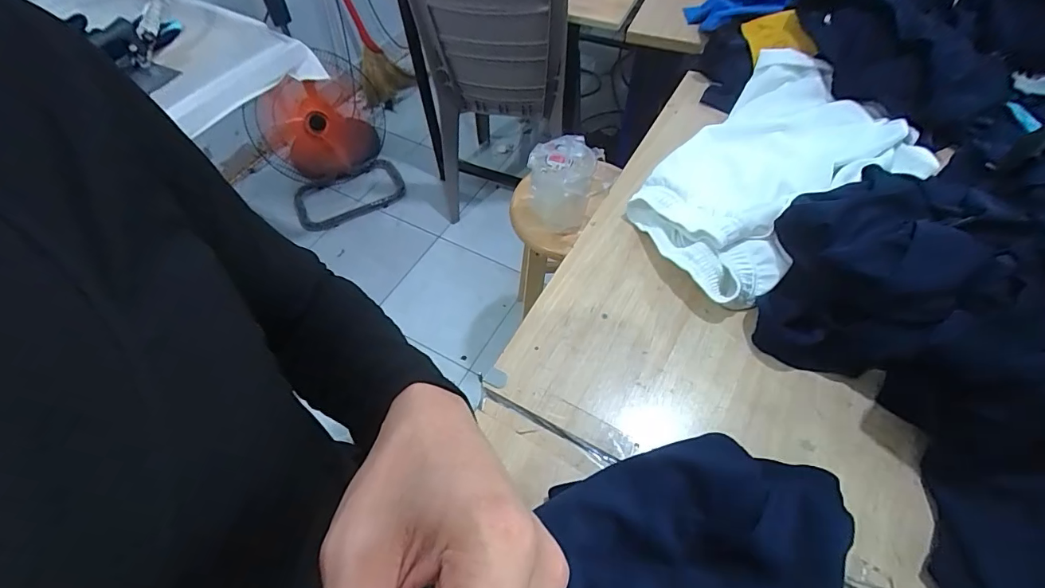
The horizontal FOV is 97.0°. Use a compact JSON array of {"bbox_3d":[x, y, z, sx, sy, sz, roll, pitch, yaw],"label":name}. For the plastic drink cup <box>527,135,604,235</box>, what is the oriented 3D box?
[{"bbox_3d":[0.078,-0.207,0.901,0.118,0.148,0.119,-1,55,1],"label":"plastic drink cup"}]

